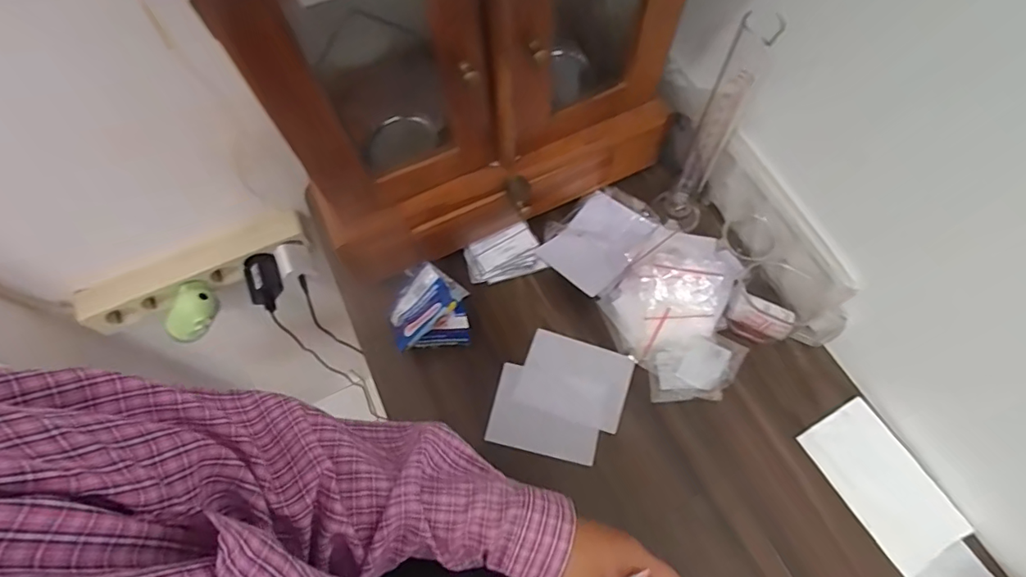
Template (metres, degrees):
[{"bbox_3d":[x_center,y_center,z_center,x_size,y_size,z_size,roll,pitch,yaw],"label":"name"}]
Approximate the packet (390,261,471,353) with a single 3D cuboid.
[{"bbox_3d":[-0.092,0.021,0.555,0.080,0.052,0.083,-12,66,-2],"label":"packet"}]

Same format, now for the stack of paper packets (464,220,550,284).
[{"bbox_3d":[-0.012,-0.040,0.603,0.087,0.017,0.058,-18,66,-5],"label":"stack of paper packets"}]

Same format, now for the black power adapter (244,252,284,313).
[{"bbox_3d":[-0.330,-0.007,0.685,0.040,0.028,0.073,-22,66,-7],"label":"black power adapter"}]

